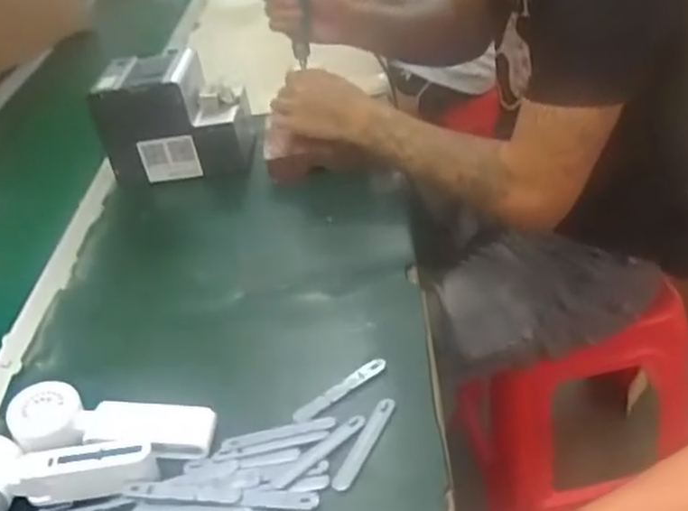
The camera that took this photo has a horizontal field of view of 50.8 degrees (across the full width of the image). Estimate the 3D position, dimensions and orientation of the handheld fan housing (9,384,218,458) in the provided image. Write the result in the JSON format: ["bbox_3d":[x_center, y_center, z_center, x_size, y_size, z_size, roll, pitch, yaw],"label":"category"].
[{"bbox_3d":[-0.192,0.140,0.595,0.162,0.045,0.055,-1,33,8],"label":"handheld fan housing"}]

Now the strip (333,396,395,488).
[{"bbox_3d":[0.016,0.147,0.575,0.016,0.006,0.090,10,41,29],"label":"strip"}]

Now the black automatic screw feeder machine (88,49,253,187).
[{"bbox_3d":[-0.231,-0.191,1.000,0.186,0.142,0.148,-11,35,1],"label":"black automatic screw feeder machine"}]

